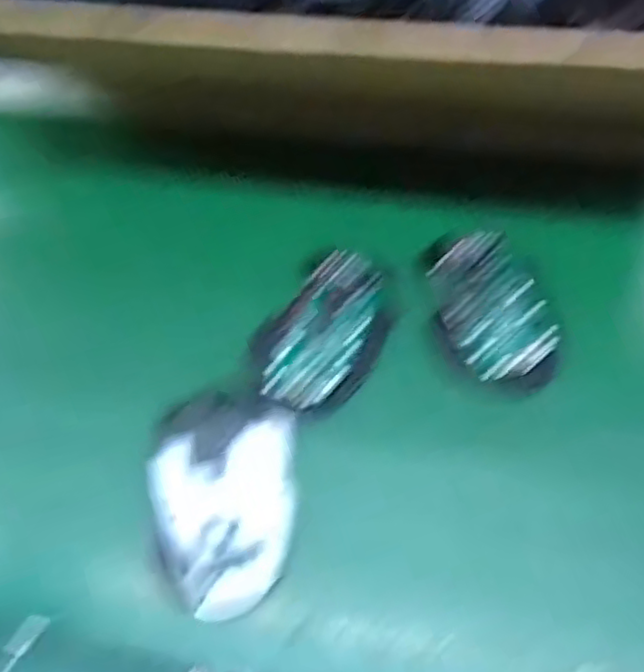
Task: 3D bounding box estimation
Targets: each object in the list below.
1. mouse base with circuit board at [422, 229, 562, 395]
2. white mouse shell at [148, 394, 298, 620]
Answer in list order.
[{"bbox_3d":[0.100,-0.023,0.405,0.062,0.023,0.113,-18,54,-9],"label":"mouse base with circuit board"},{"bbox_3d":[-0.047,0.077,0.335,0.067,0.034,0.108,-3,53,2],"label":"white mouse shell"}]

